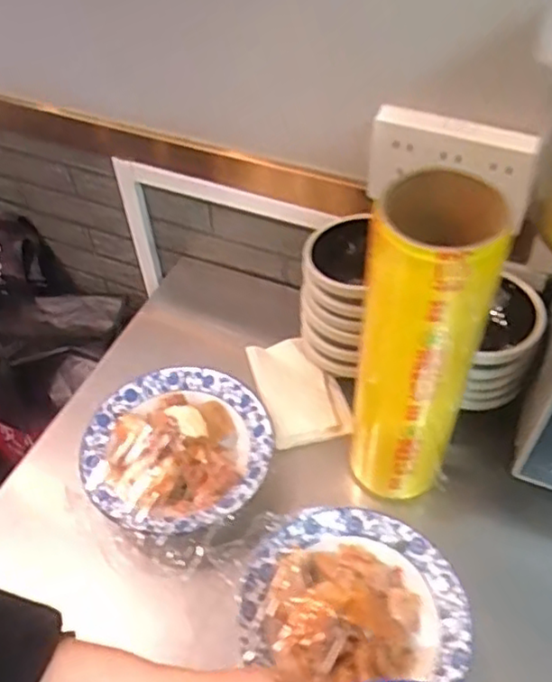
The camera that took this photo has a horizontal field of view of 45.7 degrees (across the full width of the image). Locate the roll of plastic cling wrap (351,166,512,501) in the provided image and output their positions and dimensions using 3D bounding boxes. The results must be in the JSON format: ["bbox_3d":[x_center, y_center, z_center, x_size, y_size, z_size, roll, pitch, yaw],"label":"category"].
[{"bbox_3d":[0.104,0.023,0.504,0.088,0.306,0.070,4,49,9],"label":"roll of plastic cling wrap"}]

